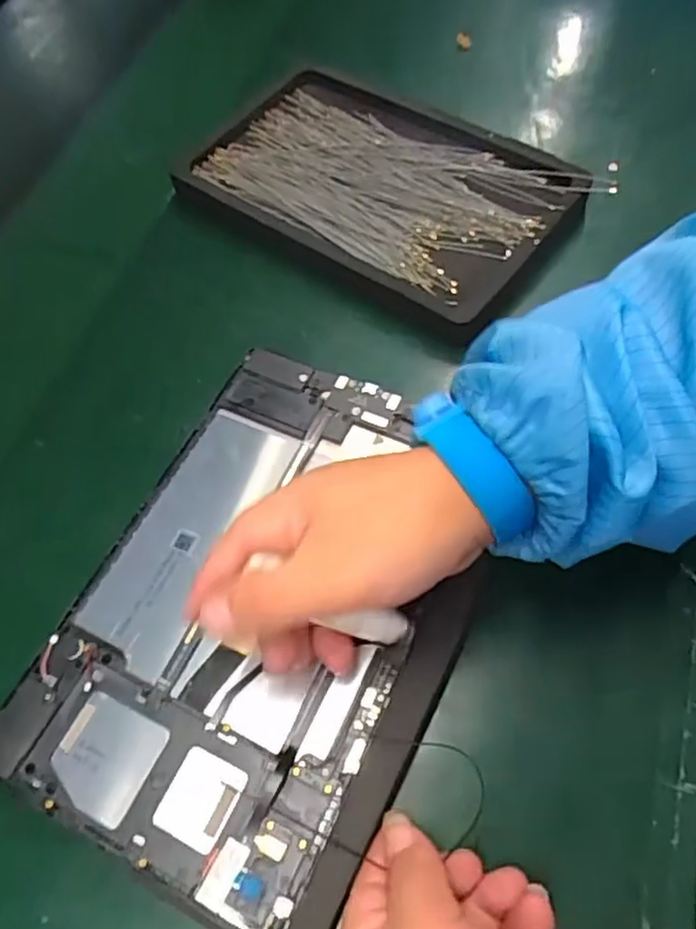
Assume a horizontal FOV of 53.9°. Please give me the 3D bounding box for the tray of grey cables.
[{"bbox_3d":[0.017,-0.190,0.470,0.253,0.035,0.156,32,69,20],"label":"tray of grey cables"}]

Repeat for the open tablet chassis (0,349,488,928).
[{"bbox_3d":[-0.036,0.061,0.315,0.167,0.009,0.242,21,66,16],"label":"open tablet chassis"}]

